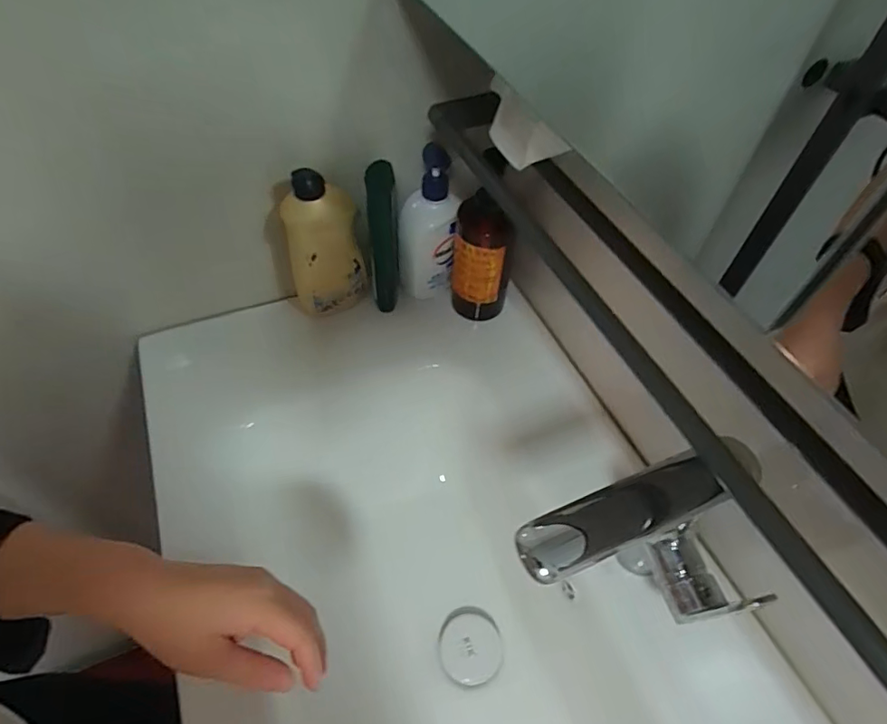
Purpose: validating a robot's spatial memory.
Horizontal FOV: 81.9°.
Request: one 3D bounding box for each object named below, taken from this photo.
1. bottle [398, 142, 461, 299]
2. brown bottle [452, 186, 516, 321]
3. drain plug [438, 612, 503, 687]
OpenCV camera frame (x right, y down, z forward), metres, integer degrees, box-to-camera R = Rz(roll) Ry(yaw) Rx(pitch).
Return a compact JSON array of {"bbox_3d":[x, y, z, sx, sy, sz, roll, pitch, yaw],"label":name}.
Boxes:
[{"bbox_3d":[-0.023,-0.159,0.614,0.064,0.175,0.060,34,59,20],"label":"bottle"},{"bbox_3d":[0.046,-0.122,0.622,0.072,0.158,0.053,7,54,3],"label":"brown bottle"},{"bbox_3d":[0.030,0.312,0.557,0.065,0.021,0.066,1,54,-2],"label":"drain plug"}]

